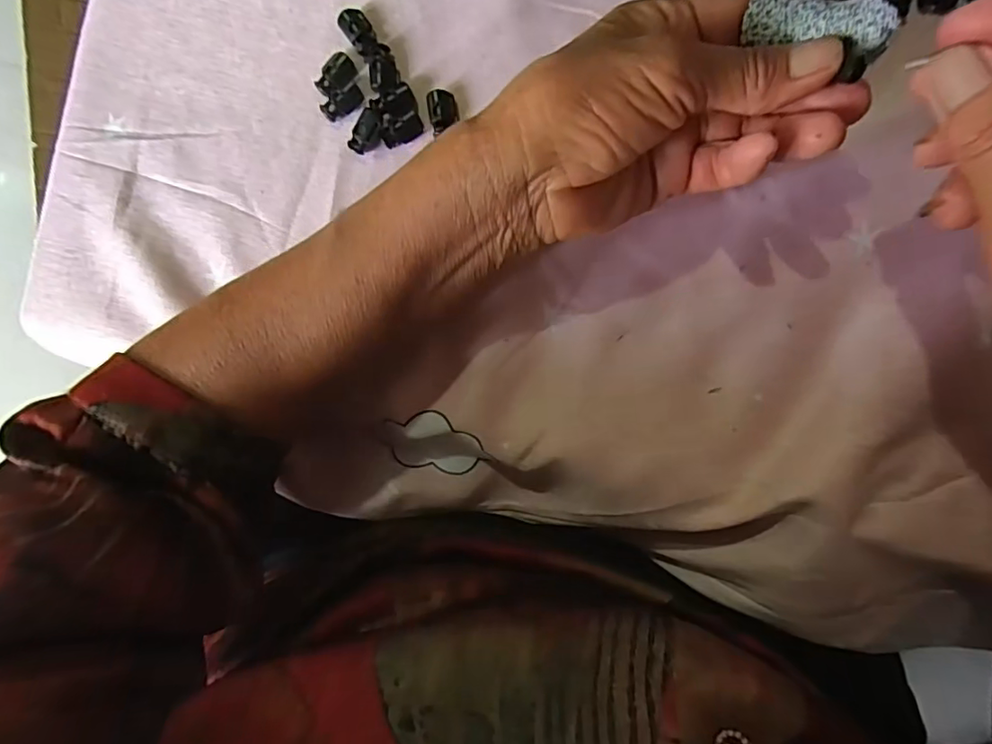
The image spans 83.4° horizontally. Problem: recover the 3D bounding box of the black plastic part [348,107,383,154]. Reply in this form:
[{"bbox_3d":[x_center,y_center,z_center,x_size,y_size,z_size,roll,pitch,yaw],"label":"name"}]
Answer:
[{"bbox_3d":[-0.061,-0.115,0.265,0.011,0.006,0.022,30,92,6],"label":"black plastic part"}]

